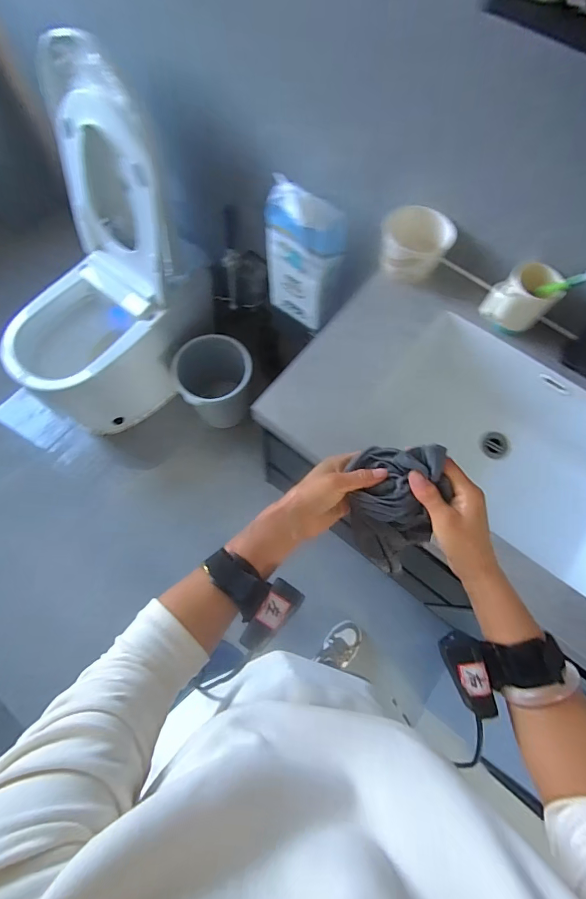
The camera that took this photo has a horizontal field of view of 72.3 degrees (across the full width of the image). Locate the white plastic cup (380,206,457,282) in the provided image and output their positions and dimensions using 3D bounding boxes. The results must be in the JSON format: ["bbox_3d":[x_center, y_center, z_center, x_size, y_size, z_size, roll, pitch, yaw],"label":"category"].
[{"bbox_3d":[0.222,-0.382,0.749,0.132,0.083,0.098,21,71,6],"label":"white plastic cup"}]

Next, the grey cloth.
[{"bbox_3d":[0.105,0.062,0.422,0.084,0.118,0.111,1,70,-1],"label":"grey cloth"}]

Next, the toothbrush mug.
[{"bbox_3d":[0.405,-0.266,0.713,0.099,0.088,0.086,40,74,12],"label":"toothbrush mug"}]

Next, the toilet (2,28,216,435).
[{"bbox_3d":[-0.578,-0.467,1.176,0.391,0.807,0.621,30,72,9],"label":"toilet"}]

